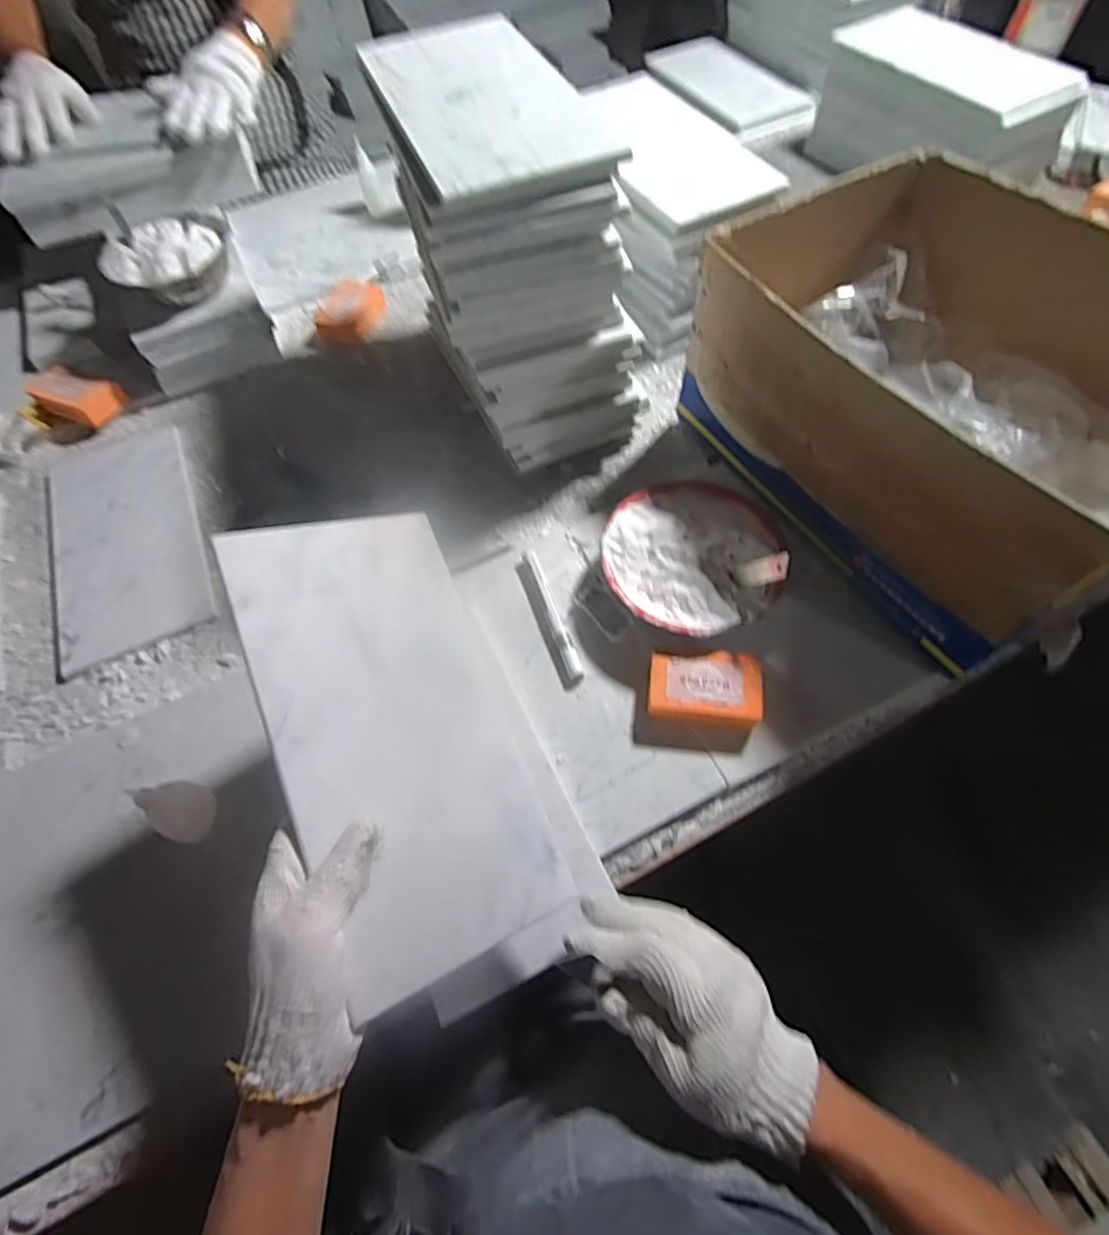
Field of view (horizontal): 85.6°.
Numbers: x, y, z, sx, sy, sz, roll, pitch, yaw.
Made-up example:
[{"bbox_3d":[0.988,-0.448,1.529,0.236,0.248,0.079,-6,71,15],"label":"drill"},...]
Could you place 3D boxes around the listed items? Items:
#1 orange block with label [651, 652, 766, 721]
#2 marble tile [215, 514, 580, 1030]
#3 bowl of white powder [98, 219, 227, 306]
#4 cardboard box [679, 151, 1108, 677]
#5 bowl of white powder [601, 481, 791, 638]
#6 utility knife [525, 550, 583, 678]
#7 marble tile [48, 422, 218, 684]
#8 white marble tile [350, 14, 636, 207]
[{"bbox_3d":[0.130,0.062,0.520,0.092,0.030,0.059,5,62,7],"label":"orange block with label"},{"bbox_3d":[-0.102,0.067,0.400,0.156,0.006,0.302,-14,74,-33],"label":"marble tile"},{"bbox_3d":[-0.466,-0.434,0.730,0.126,0.040,0.120,18,65,14],"label":"bowl of white powder"},{"bbox_3d":[0.373,-0.208,0.562,0.328,0.203,0.404,-28,63,-11],"label":"cardboard box"},{"bbox_3d":[0.130,-0.059,0.571,0.161,0.052,0.171,-2,61,3],"label":"bowl of white powder"},{"bbox_3d":[-0.002,-0.006,0.571,0.013,0.010,0.139,-18,61,-6],"label":"utility knife"},{"bbox_3d":[-0.478,-0.091,0.666,0.156,0.011,0.300,-24,62,-9],"label":"marble tile"},{"bbox_3d":[-0.070,-0.464,0.524,0.163,0.016,0.329,-21,62,-5],"label":"white marble tile"}]

